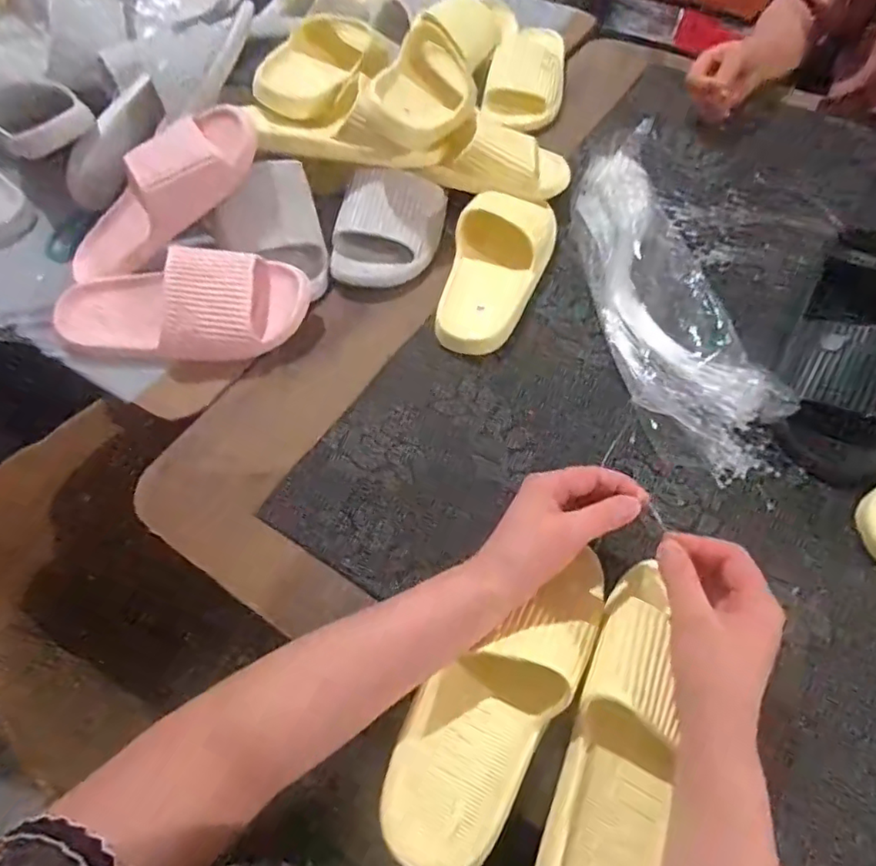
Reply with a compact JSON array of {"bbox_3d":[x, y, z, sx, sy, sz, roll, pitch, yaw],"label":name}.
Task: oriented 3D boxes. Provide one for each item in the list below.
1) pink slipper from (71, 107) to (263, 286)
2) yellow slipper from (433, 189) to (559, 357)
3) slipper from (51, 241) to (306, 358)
[{"bbox_3d":[-0.300,-0.247,0.619,0.254,0.077,0.095,-28,57,22],"label":"pink slipper"},{"bbox_3d":[0.062,-0.186,0.645,0.101,0.056,0.223,17,62,13],"label":"yellow slipper"},{"bbox_3d":[-0.262,-0.123,0.601,0.250,0.097,0.100,-1,59,3],"label":"slipper"}]

